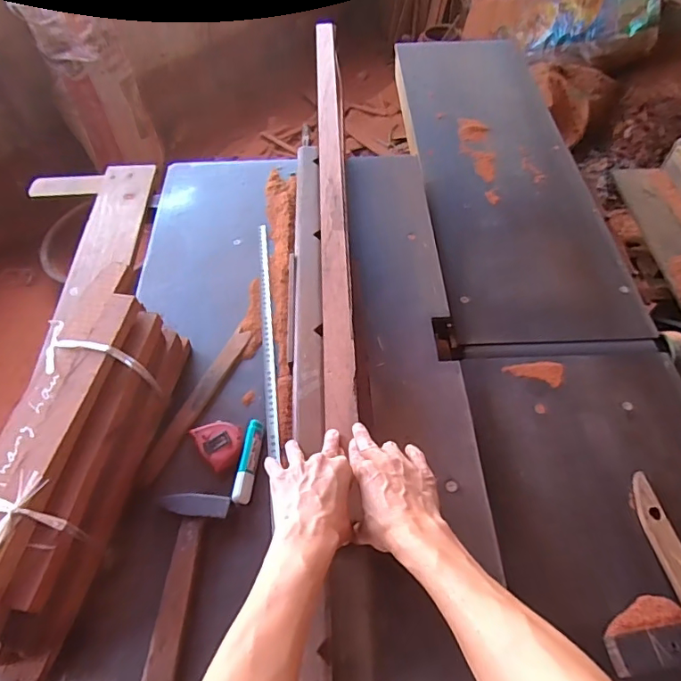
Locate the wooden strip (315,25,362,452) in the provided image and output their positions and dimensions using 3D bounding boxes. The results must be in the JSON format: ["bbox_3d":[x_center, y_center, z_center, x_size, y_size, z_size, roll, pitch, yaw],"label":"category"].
[{"bbox_3d":[-0.018,-0.310,0.920,0.050,0.039,1.025,0,56,-4],"label":"wooden strip"}]

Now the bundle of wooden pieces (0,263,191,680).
[{"bbox_3d":[-0.312,0.121,0.586,0.133,0.111,0.454,8,56,5],"label":"bundle of wooden pieces"}]

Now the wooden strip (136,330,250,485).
[{"bbox_3d":[-0.200,0.084,0.693,0.027,0.006,0.258,21,58,13],"label":"wooden strip"}]

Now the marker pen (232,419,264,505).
[{"bbox_3d":[-0.116,0.153,0.637,0.021,0.018,0.106,5,56,3],"label":"marker pen"}]

